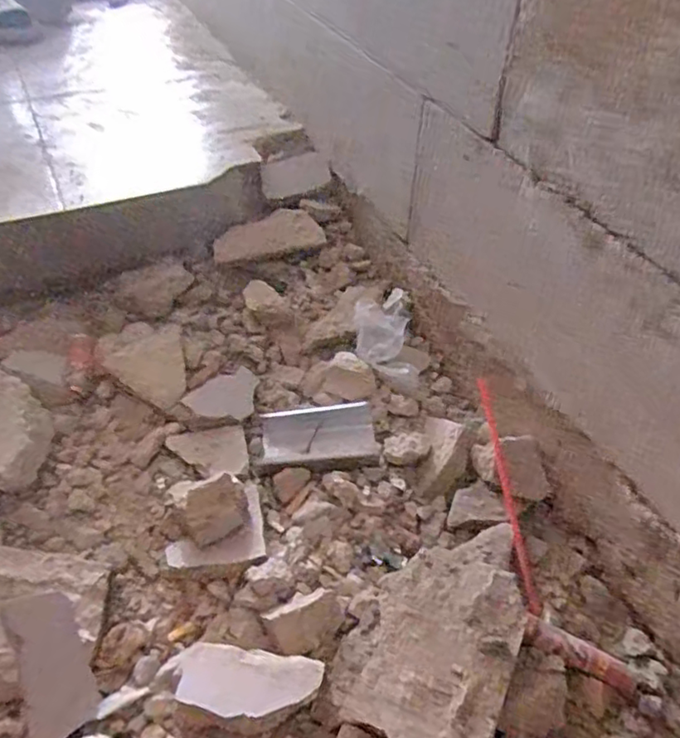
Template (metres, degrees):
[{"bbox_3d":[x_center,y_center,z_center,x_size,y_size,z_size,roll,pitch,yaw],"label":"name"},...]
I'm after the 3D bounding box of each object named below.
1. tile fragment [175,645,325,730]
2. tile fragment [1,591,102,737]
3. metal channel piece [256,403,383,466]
[{"bbox_3d":[-0.082,0.280,0.560,0.123,0.018,0.059,8,52,5],"label":"tile fragment"},{"bbox_3d":[-0.272,0.275,0.598,0.060,0.019,0.134,-19,48,-21],"label":"tile fragment"},{"bbox_3d":[-0.026,0.084,0.797,0.143,0.018,0.082,-5,65,-7],"label":"metal channel piece"}]

